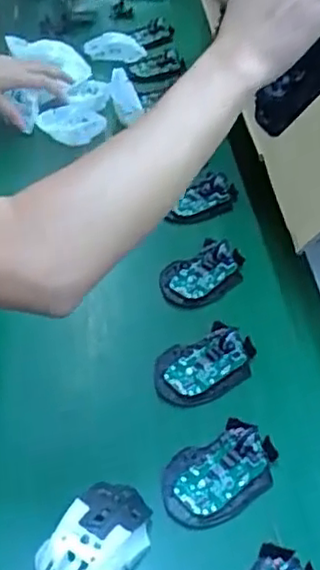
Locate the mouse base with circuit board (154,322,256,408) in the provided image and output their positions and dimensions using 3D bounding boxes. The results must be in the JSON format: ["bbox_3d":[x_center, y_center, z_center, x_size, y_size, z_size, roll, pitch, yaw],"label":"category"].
[{"bbox_3d":[0.048,0.080,0.700,0.111,0.020,0.075,-20,48,-24],"label":"mouse base with circuit board"}]

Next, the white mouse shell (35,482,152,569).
[{"bbox_3d":[-0.051,0.207,0.544,0.065,0.037,0.117,23,46,19],"label":"white mouse shell"}]

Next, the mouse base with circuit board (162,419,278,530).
[{"bbox_3d":[0.054,0.168,0.609,0.112,0.018,0.071,-22,49,-26],"label":"mouse base with circuit board"}]

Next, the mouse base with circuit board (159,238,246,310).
[{"bbox_3d":[0.055,-0.017,0.800,0.115,0.025,0.067,-22,49,-26],"label":"mouse base with circuit board"}]

